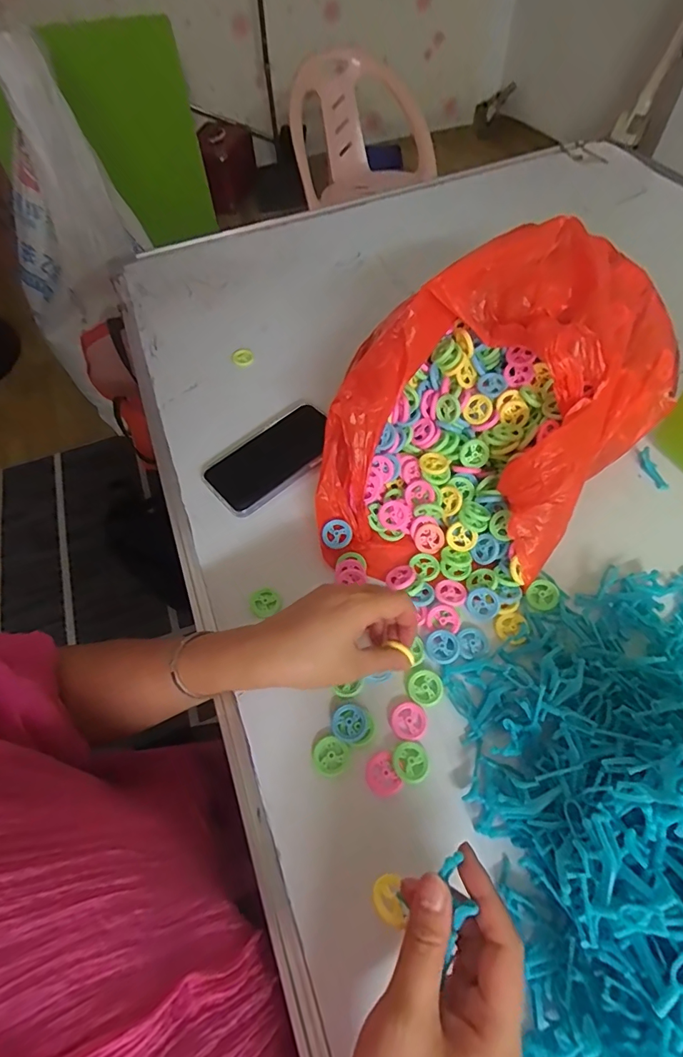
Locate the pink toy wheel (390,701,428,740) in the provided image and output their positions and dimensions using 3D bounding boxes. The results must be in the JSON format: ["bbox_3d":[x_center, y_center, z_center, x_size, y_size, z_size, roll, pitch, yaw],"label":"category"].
[{"bbox_3d":[0.056,0.161,0.387,0.029,0.014,0.029,-1,58,2],"label":"pink toy wheel"}]

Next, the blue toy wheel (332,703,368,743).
[{"bbox_3d":[0.007,0.161,0.383,0.029,0.009,0.028,-1,58,2],"label":"blue toy wheel"}]

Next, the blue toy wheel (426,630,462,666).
[{"bbox_3d":[0.089,0.103,0.407,0.029,0.004,0.029,-1,58,2],"label":"blue toy wheel"}]

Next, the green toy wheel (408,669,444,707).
[{"bbox_3d":[0.071,0.135,0.394,0.028,0.005,0.028,-1,58,2],"label":"green toy wheel"}]

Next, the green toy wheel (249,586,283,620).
[{"bbox_3d":[-0.073,0.072,0.448,0.030,0.011,0.029,-1,58,2],"label":"green toy wheel"}]

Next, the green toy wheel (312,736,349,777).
[{"bbox_3d":[-0.009,0.182,0.371,0.028,0.004,0.028,-1,58,2],"label":"green toy wheel"}]

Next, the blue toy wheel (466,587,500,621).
[{"bbox_3d":[0.130,0.069,0.425,0.028,0.004,0.028,-3,80,17],"label":"blue toy wheel"}]

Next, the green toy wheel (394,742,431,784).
[{"bbox_3d":[0.055,0.186,0.368,0.028,0.012,0.028,-1,58,2],"label":"green toy wheel"}]

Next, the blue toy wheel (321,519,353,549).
[{"bbox_3d":[-0.005,0.006,0.458,0.029,0.004,0.029,0,88,4],"label":"blue toy wheel"}]

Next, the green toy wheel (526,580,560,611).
[{"bbox_3d":[0.187,0.061,0.430,0.027,0.005,0.026,-1,58,2],"label":"green toy wheel"}]

